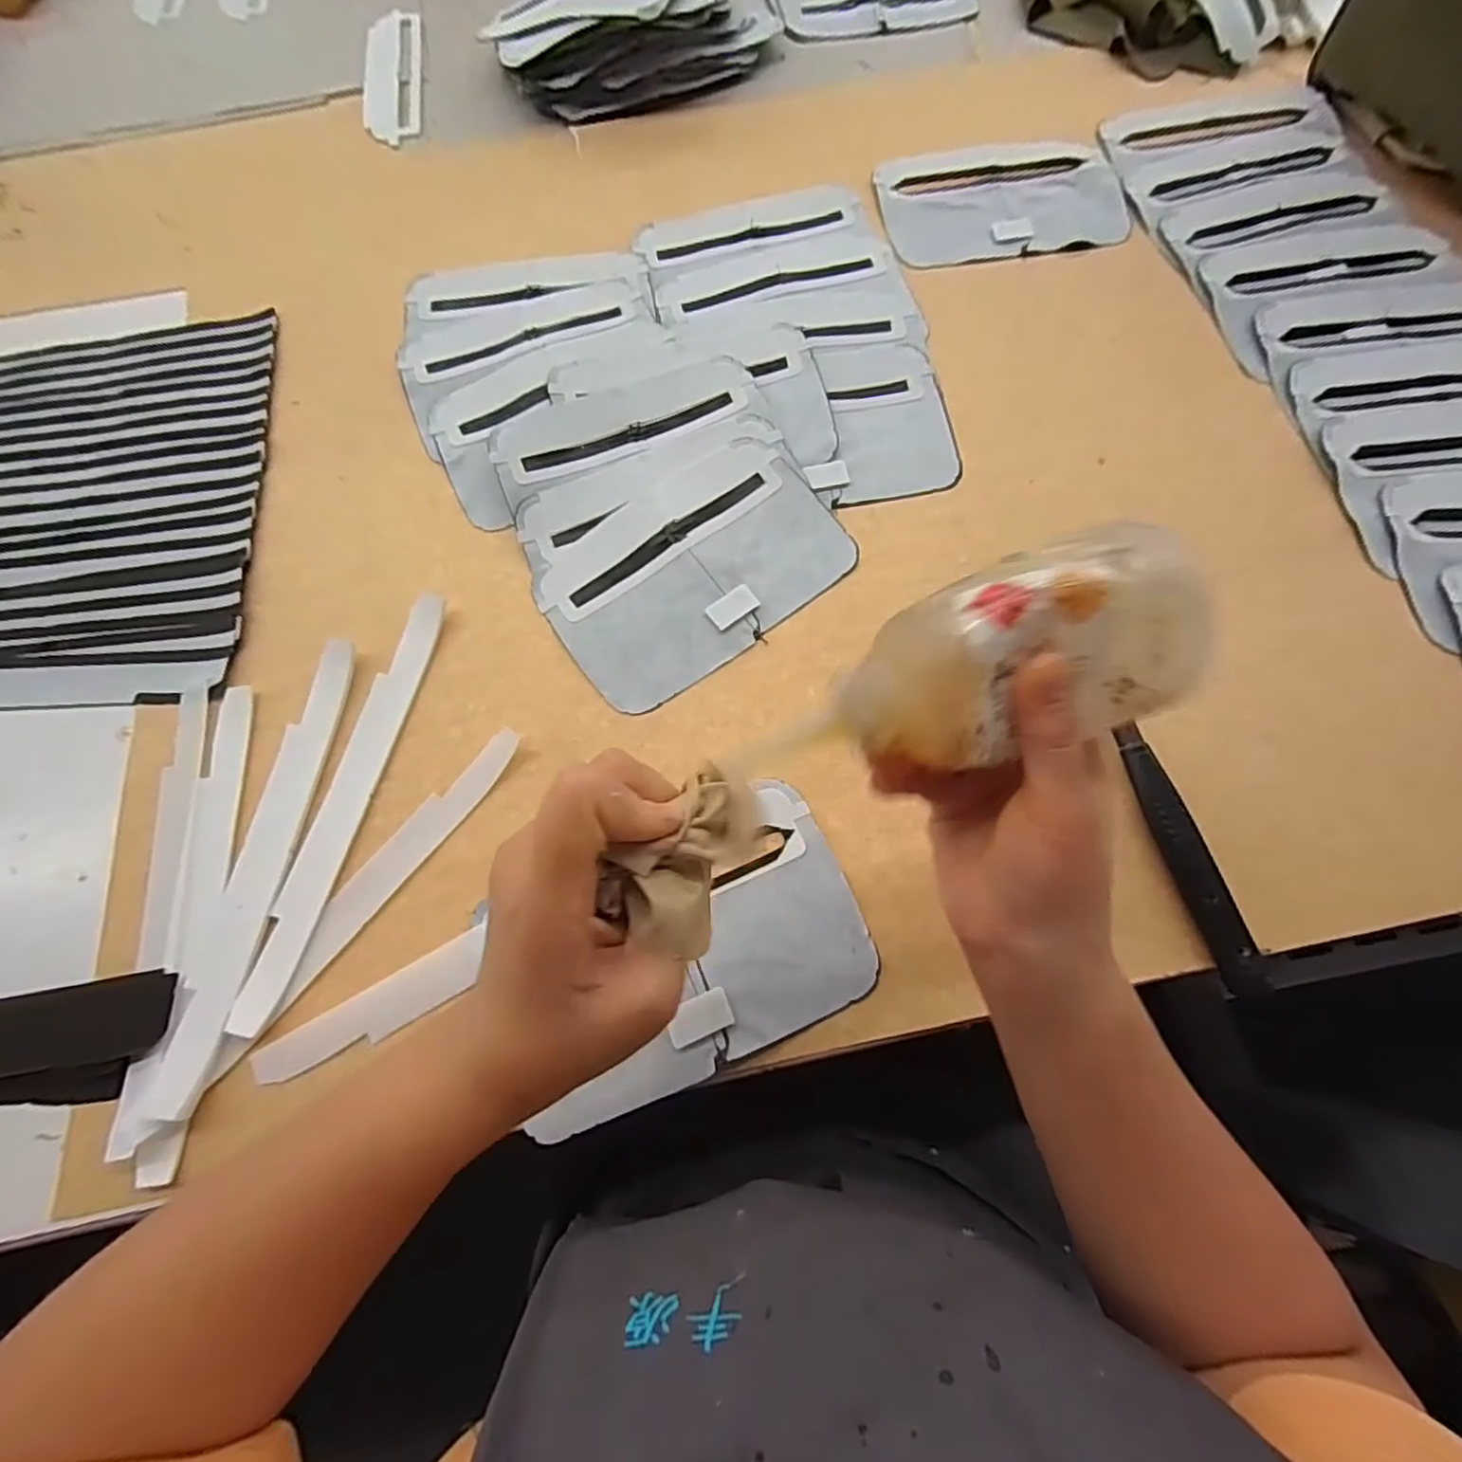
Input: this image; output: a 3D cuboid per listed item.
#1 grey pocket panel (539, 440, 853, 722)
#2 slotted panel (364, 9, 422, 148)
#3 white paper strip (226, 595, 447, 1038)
[{"bbox_3d":[-0.024,-0.110,0.427,0.194,0.011,0.128,-35,74,-11],"label":"grey pocket panel"},{"bbox_3d":[-0.317,-0.617,0.600,0.051,0.010,0.178,-8,71,-2],"label":"slotted panel"},{"bbox_3d":[-0.225,0.035,0.376,0.026,0.011,0.258,11,71,4],"label":"white paper strip"}]

